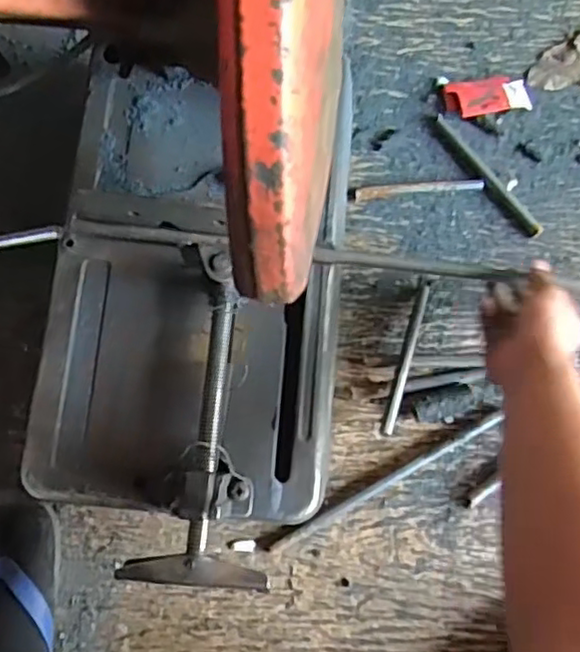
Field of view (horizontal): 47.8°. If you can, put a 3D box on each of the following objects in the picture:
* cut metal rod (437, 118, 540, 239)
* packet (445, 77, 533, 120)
[{"bbox_3d":[0.200,-0.154,0.666,0.016,0.011,0.158,-36,80,-7],"label":"cut metal rod"},{"bbox_3d":[0.207,-0.240,0.682,0.087,0.015,0.043,-11,79,-2],"label":"packet"}]

